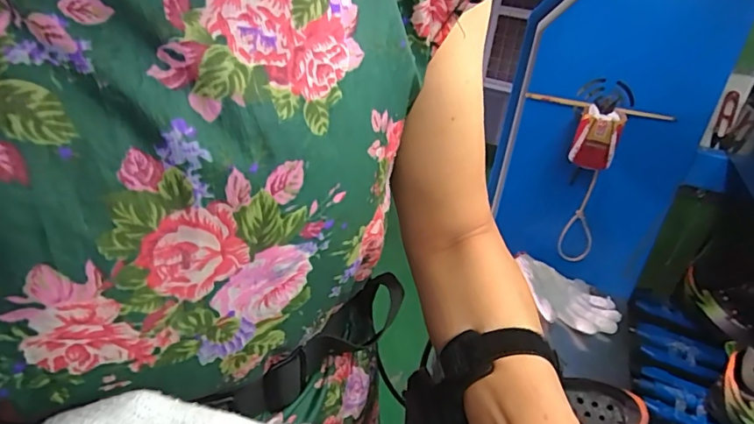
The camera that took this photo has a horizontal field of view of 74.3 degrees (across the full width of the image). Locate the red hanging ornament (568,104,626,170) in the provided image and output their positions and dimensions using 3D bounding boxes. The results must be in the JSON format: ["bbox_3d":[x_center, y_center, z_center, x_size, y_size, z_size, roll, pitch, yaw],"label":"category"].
[{"bbox_3d":[0.356,-0.121,0.804,0.064,0.088,0.065,18,33,26],"label":"red hanging ornament"}]

